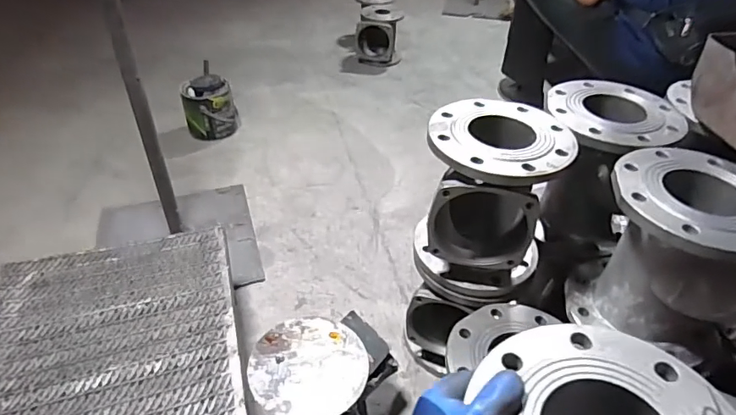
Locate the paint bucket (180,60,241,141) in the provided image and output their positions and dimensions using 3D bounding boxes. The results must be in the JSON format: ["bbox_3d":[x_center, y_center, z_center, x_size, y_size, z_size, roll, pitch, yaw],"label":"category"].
[{"bbox_3d":[-0.515,-0.336,1.597,0.165,0.192,0.165,-11,41,-15],"label":"paint bucket"}]

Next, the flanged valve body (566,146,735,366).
[{"bbox_3d":[0.442,0.073,0.709,0.214,0.252,0.211,30,47,30],"label":"flanged valve body"}]

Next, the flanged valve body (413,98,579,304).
[{"bbox_3d":[0.194,-0.008,0.803,0.214,0.259,0.202,12,41,12],"label":"flanged valve body"}]

